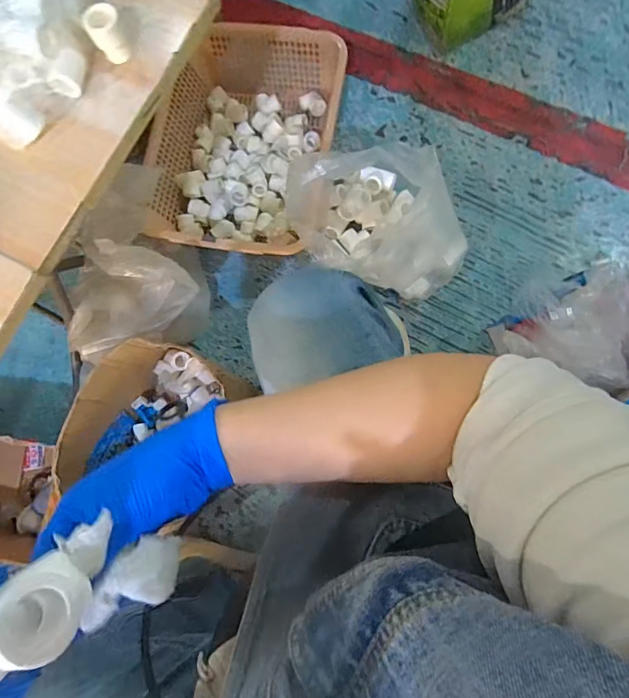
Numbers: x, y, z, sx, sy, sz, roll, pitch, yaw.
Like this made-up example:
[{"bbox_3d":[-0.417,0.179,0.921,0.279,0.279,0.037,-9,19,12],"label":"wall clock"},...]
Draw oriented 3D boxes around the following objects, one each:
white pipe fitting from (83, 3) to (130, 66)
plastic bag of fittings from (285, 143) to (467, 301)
[{"bbox_3d":[-0.203,-0.308,0.428,0.026,0.038,0.028,14,83,8],"label":"white pipe fitting"},{"bbox_3d":[0.115,-0.216,0.776,0.266,0.152,0.256,-23,80,2],"label":"plastic bag of fittings"}]

